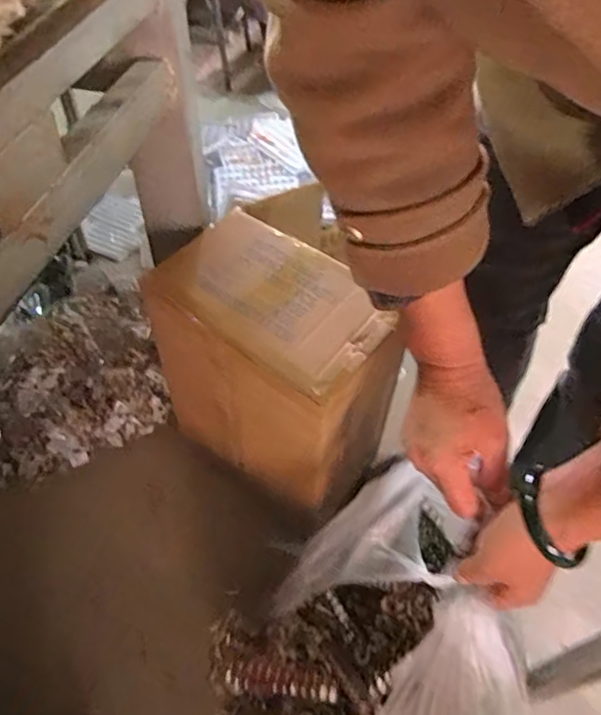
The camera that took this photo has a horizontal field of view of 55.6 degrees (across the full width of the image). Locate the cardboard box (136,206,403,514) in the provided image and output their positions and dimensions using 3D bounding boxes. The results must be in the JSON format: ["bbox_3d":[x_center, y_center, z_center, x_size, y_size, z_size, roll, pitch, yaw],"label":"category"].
[{"bbox_3d":[-0.039,0.022,0.753,0.281,0.307,0.178,35,56,25],"label":"cardboard box"}]

